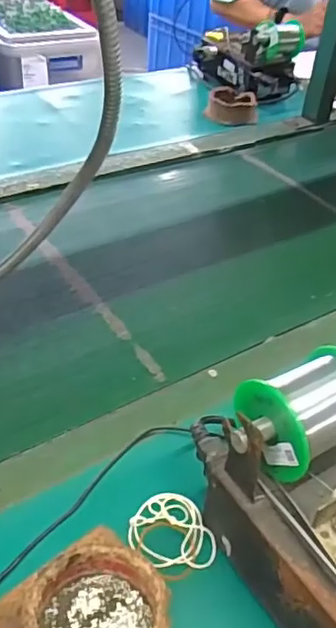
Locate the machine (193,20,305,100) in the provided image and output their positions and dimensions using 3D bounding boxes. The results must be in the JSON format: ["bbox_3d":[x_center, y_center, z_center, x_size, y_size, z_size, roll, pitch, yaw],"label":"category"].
[{"bbox_3d":[0.159,-0.522,1.205,0.120,0.152,0.210,-25,49,-33],"label":"machine"}]

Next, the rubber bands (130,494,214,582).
[{"bbox_3d":[0.002,0.164,0.438,0.056,0.008,0.064,-17,43,-26],"label":"rubber bands"}]

